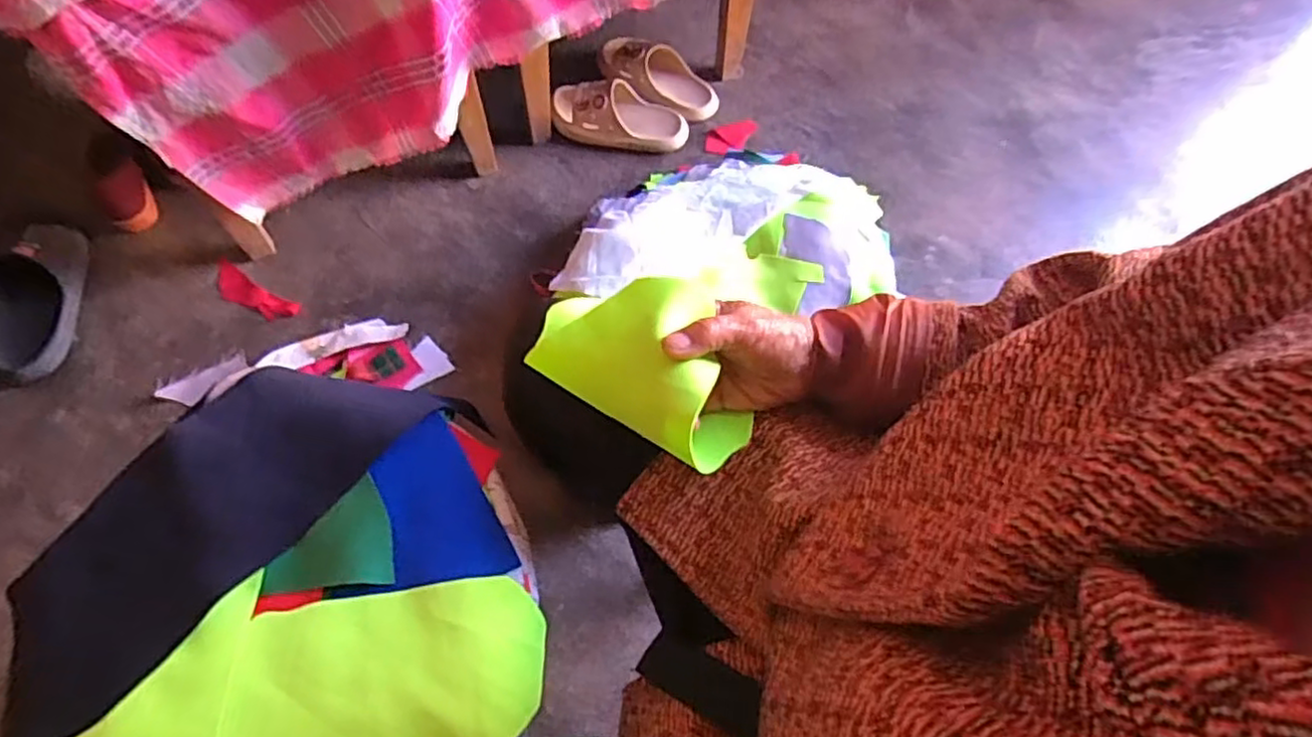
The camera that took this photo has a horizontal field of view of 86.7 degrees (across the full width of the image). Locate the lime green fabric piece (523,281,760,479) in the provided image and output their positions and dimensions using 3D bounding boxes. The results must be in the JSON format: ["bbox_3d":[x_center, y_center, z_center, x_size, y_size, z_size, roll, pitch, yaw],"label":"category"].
[{"bbox_3d":[-0.007,-0.008,0.437,0.154,0.057,0.083,31,67,11],"label":"lime green fabric piece"}]

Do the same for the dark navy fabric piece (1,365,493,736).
[{"bbox_3d":[-0.272,0.081,0.443,0.287,0.024,0.136,-37,72,-18],"label":"dark navy fabric piece"}]

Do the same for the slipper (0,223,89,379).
[{"bbox_3d":[-0.820,-0.095,0.912,0.100,0.067,0.210,-10,66,-7],"label":"slipper"}]

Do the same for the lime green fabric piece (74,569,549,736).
[{"bbox_3d":[-0.187,0.191,0.388,0.233,0.030,0.135,2,65,-2],"label":"lime green fabric piece"}]

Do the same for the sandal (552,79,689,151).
[{"bbox_3d":[-0.055,-0.408,1.101,0.215,0.063,0.102,9,65,1],"label":"sandal"}]

